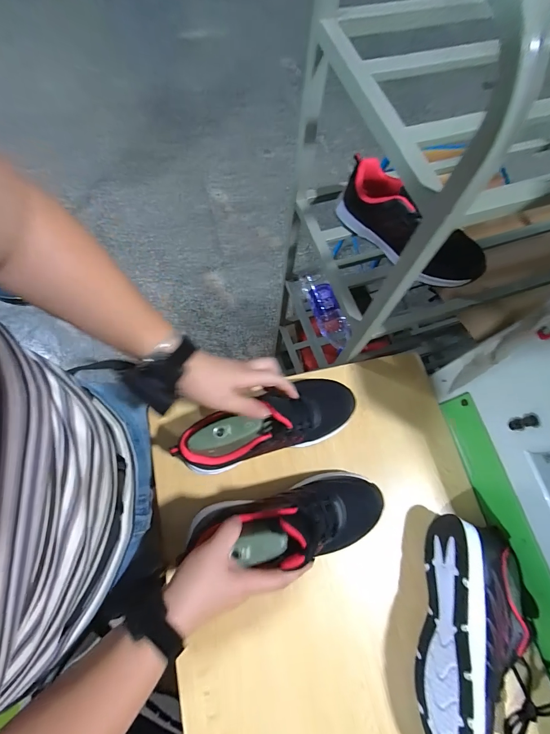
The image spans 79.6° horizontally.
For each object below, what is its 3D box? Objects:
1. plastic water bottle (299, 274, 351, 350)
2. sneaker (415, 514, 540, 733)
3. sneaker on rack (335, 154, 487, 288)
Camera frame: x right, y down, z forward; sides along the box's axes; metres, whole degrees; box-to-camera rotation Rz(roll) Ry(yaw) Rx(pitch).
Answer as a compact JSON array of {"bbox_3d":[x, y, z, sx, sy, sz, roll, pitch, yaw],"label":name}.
[{"bbox_3d":[0.116,-0.132,0.739,0.063,0.051,0.189,-20,76,-10],"label":"plastic water bottle"},{"bbox_3d":[0.268,0.337,0.401,0.145,0.101,0.260,13,74,1],"label":"sneaker"},{"bbox_3d":[0.209,-0.216,0.510,0.089,0.082,0.246,-37,79,-14],"label":"sneaker on rack"}]

